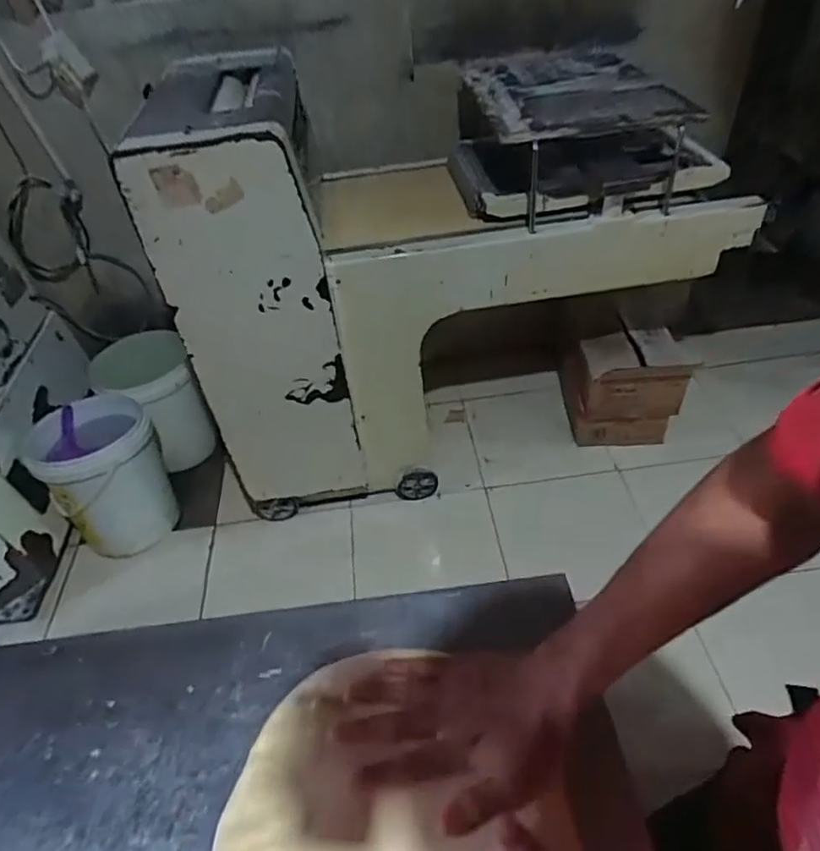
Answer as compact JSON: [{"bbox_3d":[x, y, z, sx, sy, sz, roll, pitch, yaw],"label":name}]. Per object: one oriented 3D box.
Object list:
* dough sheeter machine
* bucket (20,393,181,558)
[{"bbox_3d":[0.094,-0.377,1.543,1.240,0.971,0.561,-14,45,-5],"label":"dough sheeter machine"},{"bbox_3d":[-0.836,0.131,1.667,0.300,0.321,0.315,-28,47,-18],"label":"bucket"}]

